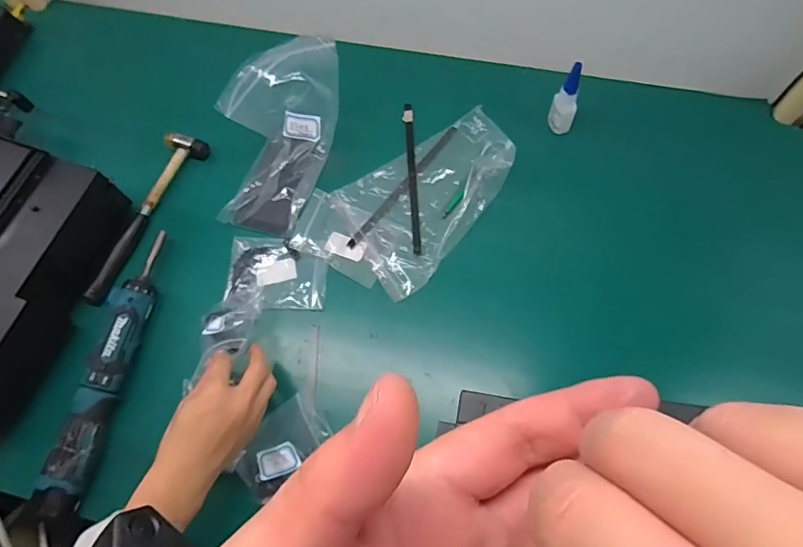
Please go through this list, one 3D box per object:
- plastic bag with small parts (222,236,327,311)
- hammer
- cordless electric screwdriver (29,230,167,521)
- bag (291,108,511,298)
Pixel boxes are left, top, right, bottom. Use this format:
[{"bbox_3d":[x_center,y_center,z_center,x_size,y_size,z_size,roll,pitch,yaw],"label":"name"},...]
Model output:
[{"bbox_3d":[-0.155,0.002,0.626,0.125,0.009,0.093,6,69,6],"label":"plastic bag with small parts"},{"bbox_3d":[-0.345,-0.079,0.667,0.057,0.020,0.251,22,71,12],"label":"hammer"},{"bbox_3d":[-0.334,0.093,0.584,0.043,0.038,0.311,8,69,7],"label":"cordless electric screwdriver"},{"bbox_3d":[0.013,-0.107,0.643,0.174,0.042,0.278,36,75,14],"label":"bag"}]

